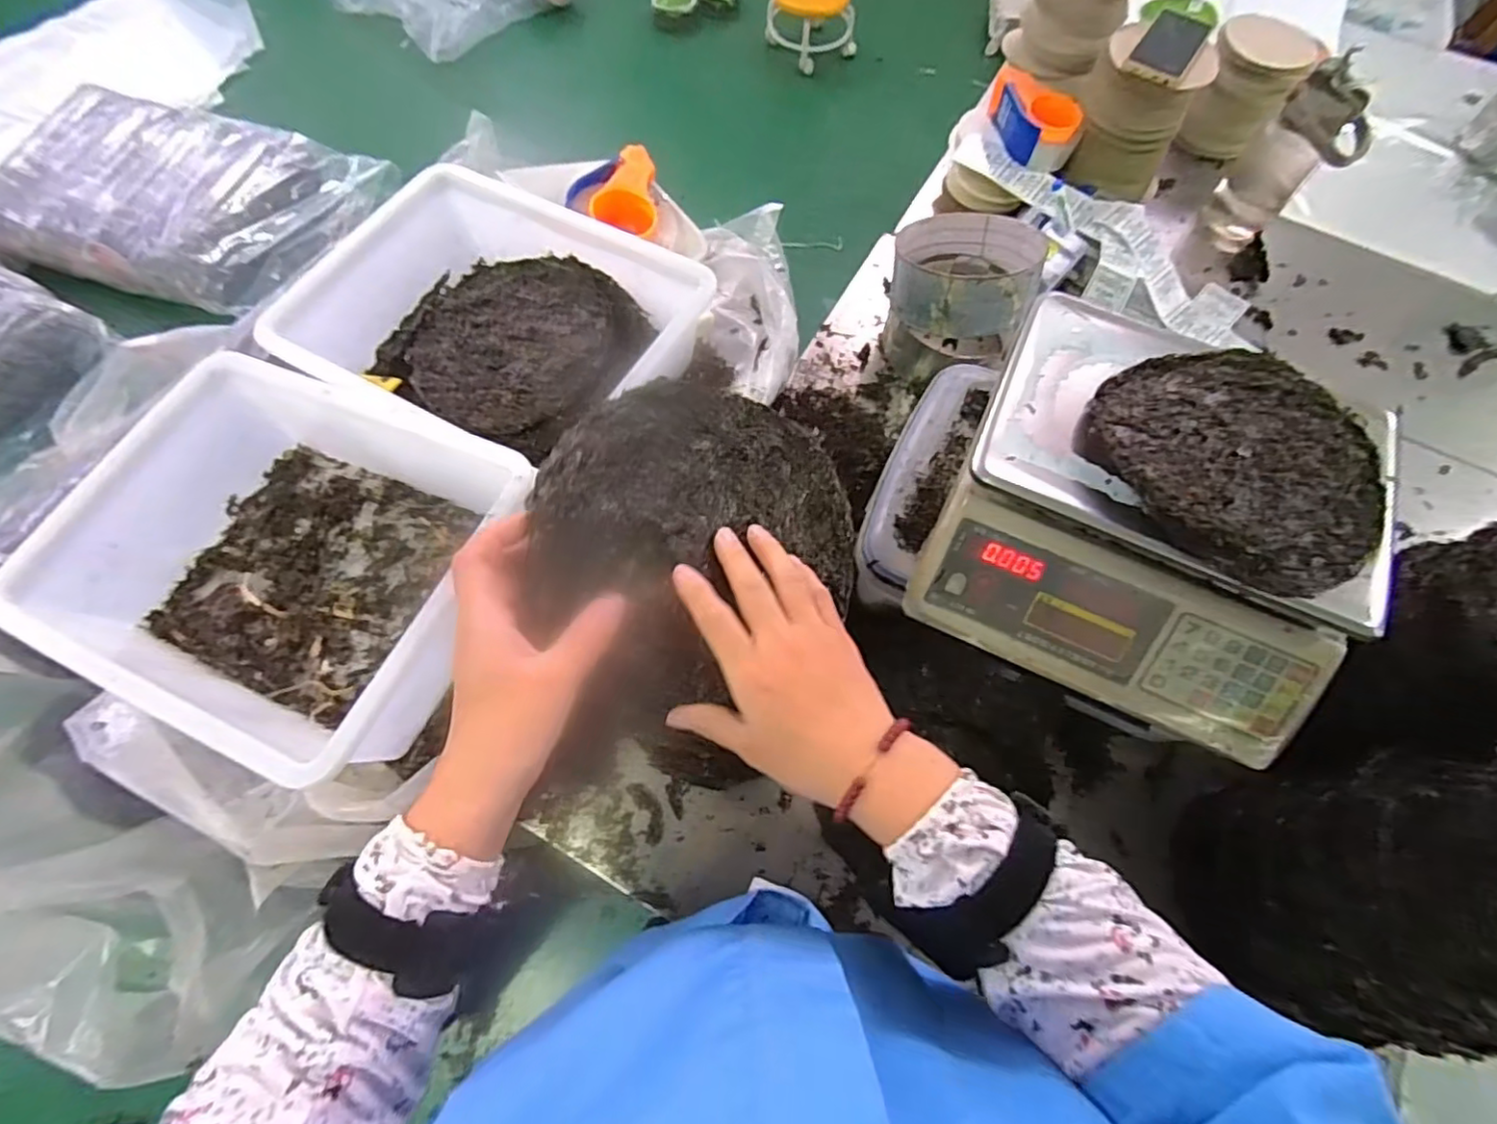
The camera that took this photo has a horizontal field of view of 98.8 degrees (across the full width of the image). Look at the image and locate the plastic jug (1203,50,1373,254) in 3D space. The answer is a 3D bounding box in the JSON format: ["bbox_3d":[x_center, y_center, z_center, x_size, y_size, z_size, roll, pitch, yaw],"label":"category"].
[{"bbox_3d":[0.827,-0.612,0.976,0.129,0.250,0.115,41,72,15],"label":"plastic jug"}]

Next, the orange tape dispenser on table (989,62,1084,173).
[{"bbox_3d":[0.419,-0.676,0.982,0.063,0.069,0.161,-37,73,-15],"label":"orange tape dispenser on table"}]

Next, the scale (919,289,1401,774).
[{"bbox_3d":[0.358,-0.039,0.571,0.335,0.115,0.316,25,69,9],"label":"scale"}]

